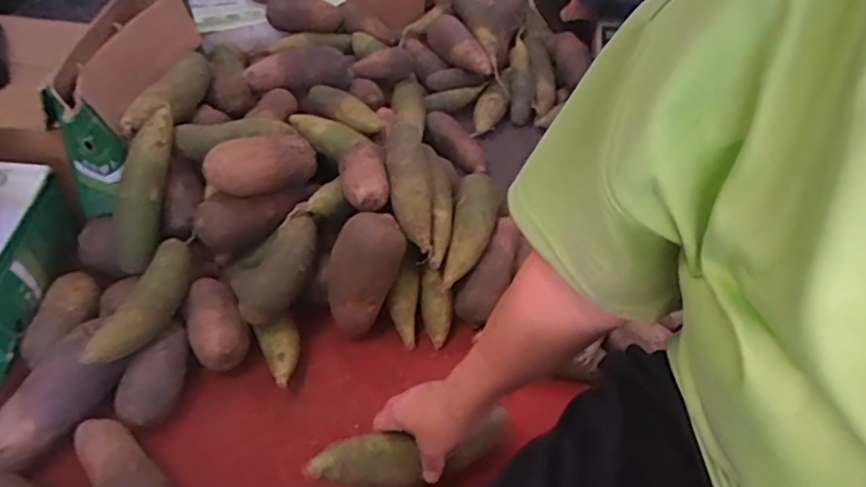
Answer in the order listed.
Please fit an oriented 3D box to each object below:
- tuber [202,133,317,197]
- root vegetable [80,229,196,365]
[{"bbox_3d":[-0.233,-0.105,0.846,0.148,0.071,0.057,-22,49,-27],"label":"tuber"},{"bbox_3d":[-0.338,0.067,0.743,0.056,0.051,0.206,8,42,3],"label":"root vegetable"}]

